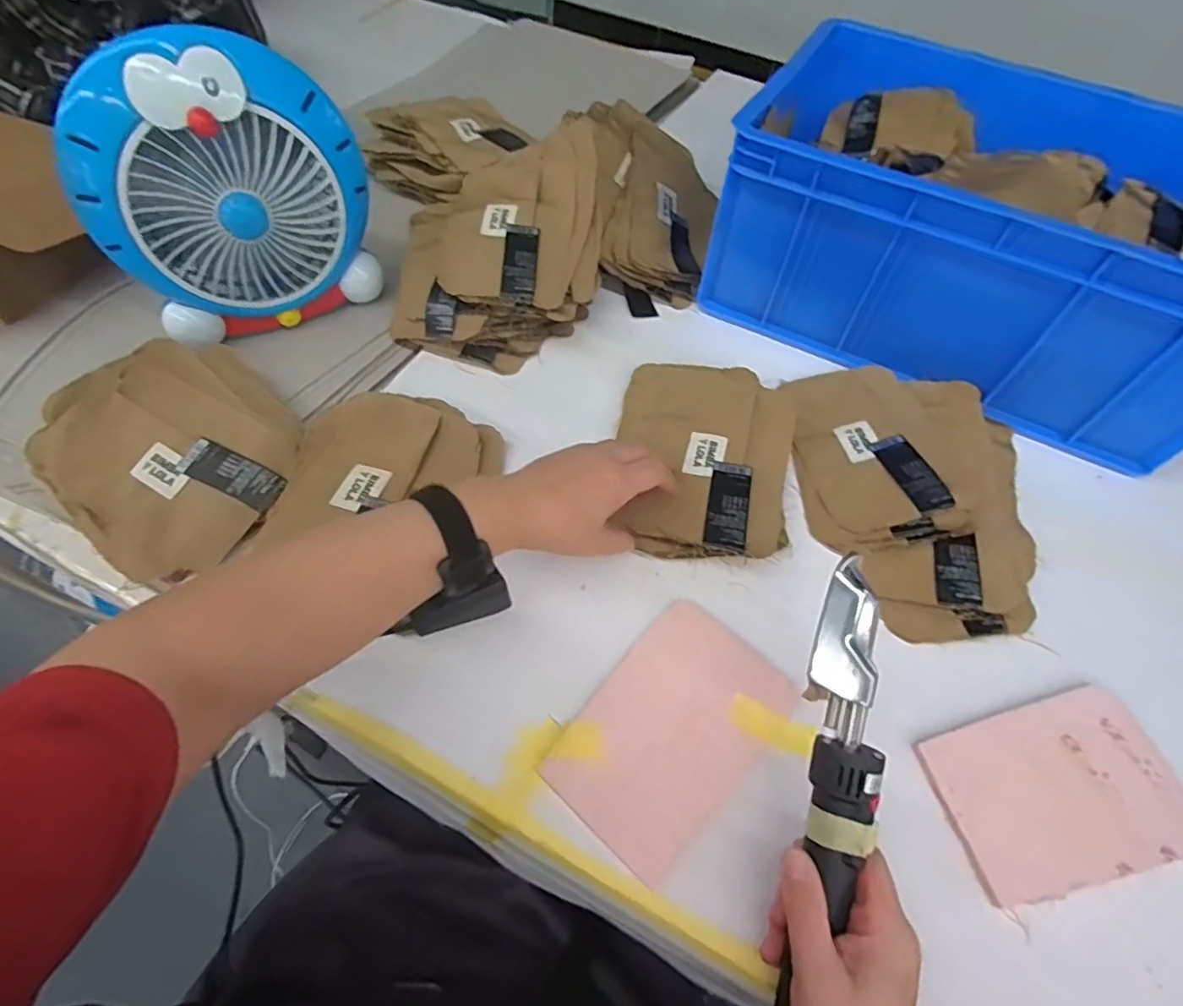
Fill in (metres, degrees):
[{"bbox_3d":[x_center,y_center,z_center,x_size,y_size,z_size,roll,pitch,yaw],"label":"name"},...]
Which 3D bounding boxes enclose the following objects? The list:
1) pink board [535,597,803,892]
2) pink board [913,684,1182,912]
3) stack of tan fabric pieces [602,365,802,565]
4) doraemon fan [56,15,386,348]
[{"bbox_3d":[0.059,0.164,0.446,0.115,0.009,0.177,39,62,20],"label":"pink board"},{"bbox_3d":[0.335,0.206,0.433,0.175,0.014,0.111,-11,58,-12],"label":"pink board"},{"bbox_3d":[0.105,-0.047,0.559,0.156,0.027,0.219,11,59,2],"label":"stack of tan fabric pieces"},{"bbox_3d":[-0.343,-0.295,0.586,0.247,0.242,0.081,-28,62,-21],"label":"doraemon fan"}]

